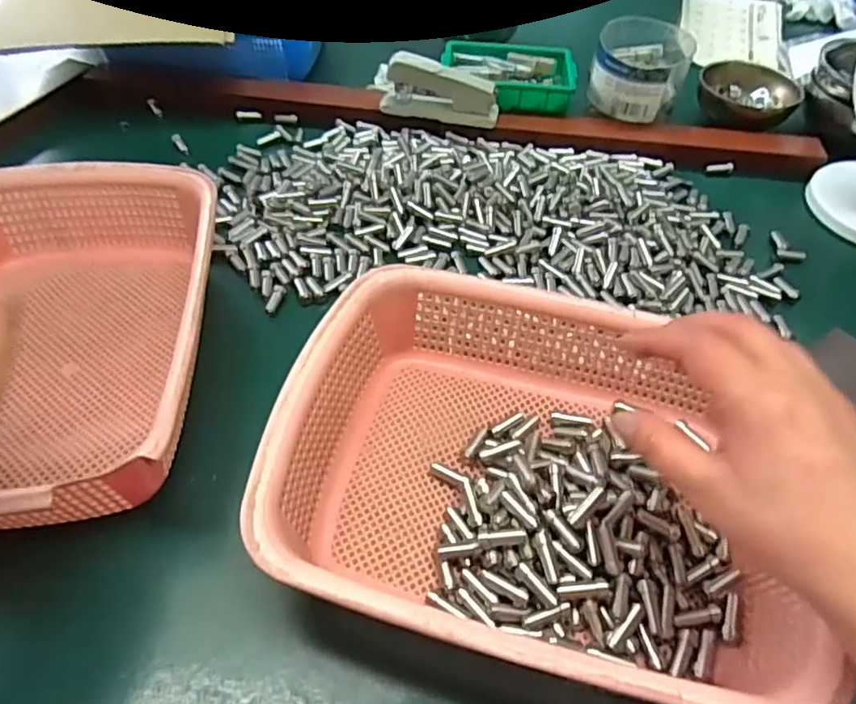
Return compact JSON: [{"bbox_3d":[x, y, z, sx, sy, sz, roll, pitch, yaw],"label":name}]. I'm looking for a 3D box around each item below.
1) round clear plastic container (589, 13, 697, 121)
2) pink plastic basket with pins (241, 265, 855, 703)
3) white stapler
[{"bbox_3d":[0.227,-0.300,0.657,0.093,0.083,0.099,2,52,-2],"label":"round clear plastic container"},{"bbox_3d":[0.060,0.070,0.350,0.283,0.081,0.213,16,53,8],"label":"pink plastic basket with pins"},{"bbox_3d":[0.013,-0.263,0.622,0.119,0.062,0.031,14,53,7],"label":"white stapler"}]

